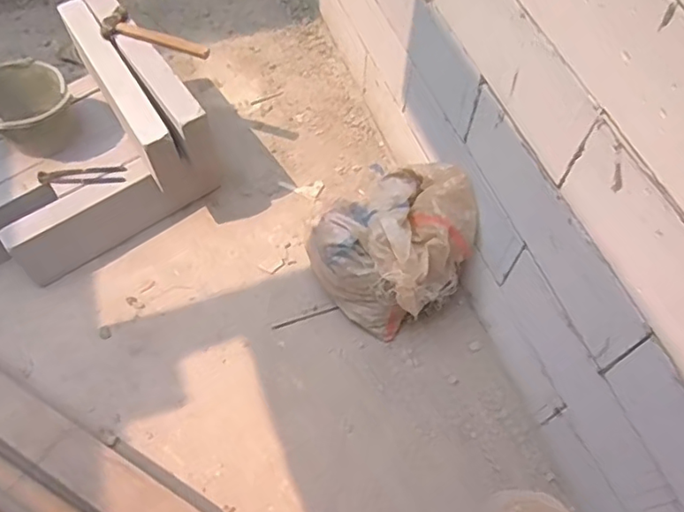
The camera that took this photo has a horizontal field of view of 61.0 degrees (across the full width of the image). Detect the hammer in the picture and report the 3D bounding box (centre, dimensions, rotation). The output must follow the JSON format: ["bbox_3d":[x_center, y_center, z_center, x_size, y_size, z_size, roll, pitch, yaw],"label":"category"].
[{"bbox_3d":[-0.502,-0.579,1.530,0.303,0.045,0.093,26,62,12],"label":"hammer"}]

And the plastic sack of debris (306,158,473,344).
[{"bbox_3d":[0.134,-0.032,1.457,0.341,0.331,0.330,-35,67,-21],"label":"plastic sack of debris"}]

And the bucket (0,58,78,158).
[{"bbox_3d":[-0.849,-0.393,1.581,0.264,0.189,0.224,40,65,19],"label":"bucket"}]

